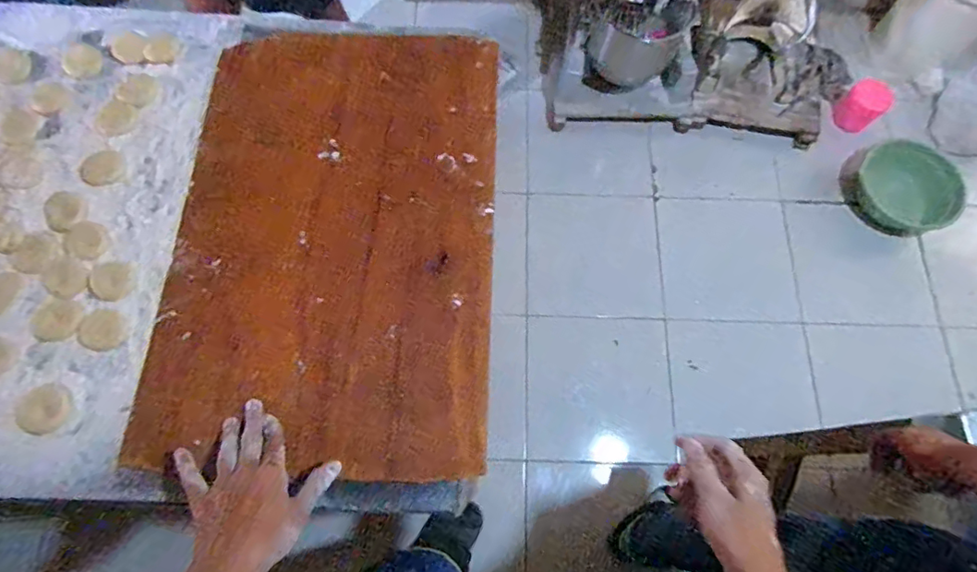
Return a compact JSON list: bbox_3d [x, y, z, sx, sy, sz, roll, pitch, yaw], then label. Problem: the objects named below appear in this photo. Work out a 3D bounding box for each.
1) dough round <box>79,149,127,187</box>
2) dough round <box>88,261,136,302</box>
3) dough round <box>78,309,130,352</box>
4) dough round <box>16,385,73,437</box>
[{"bbox_3d":[-0.466,-0.143,0.649,0.051,0.009,0.048,0,70,-1],"label":"dough round"},{"bbox_3d":[-0.426,-0.006,0.606,0.050,0.004,0.043,18,71,5],"label":"dough round"},{"bbox_3d":[-0.426,0.049,0.597,0.051,0.004,0.045,6,70,1],"label":"dough round"},{"bbox_3d":[-0.471,0.132,0.575,0.053,0.014,0.053,0,70,-1],"label":"dough round"}]

